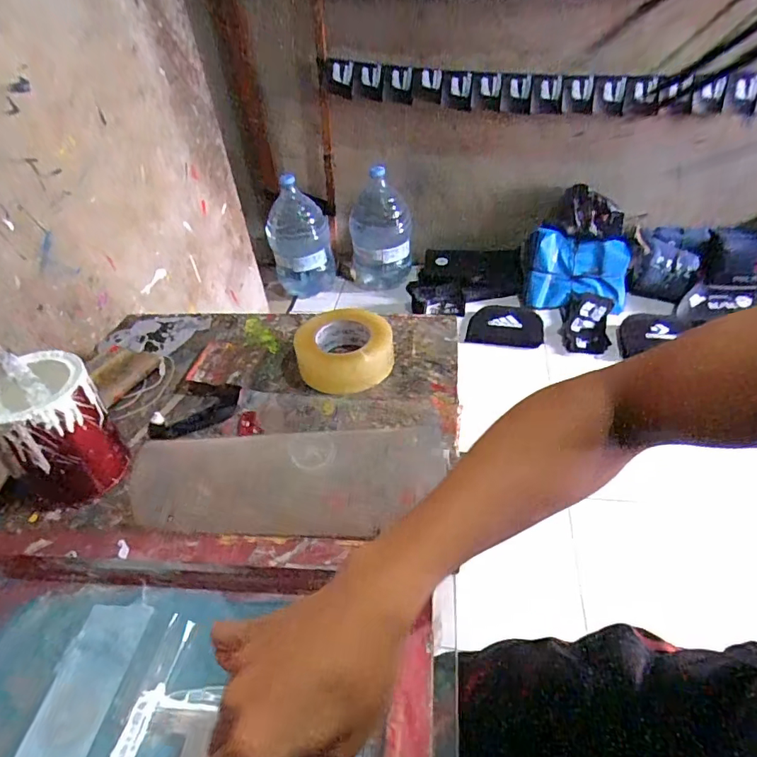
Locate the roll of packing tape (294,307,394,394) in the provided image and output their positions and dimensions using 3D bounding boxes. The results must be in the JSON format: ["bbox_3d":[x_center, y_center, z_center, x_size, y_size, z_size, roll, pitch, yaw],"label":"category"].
[{"bbox_3d":[-0.046,-0.043,0.691,0.131,0.056,0.119,-6,41,-1],"label":"roll of packing tape"}]

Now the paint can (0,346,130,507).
[{"bbox_3d":[-0.351,0.055,0.537,0.105,0.142,0.104,10,43,16],"label":"paint can"}]

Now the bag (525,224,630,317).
[{"bbox_3d":[0.736,-0.392,1.815,0.348,0.281,0.042,6,2,0],"label":"bag"}]

